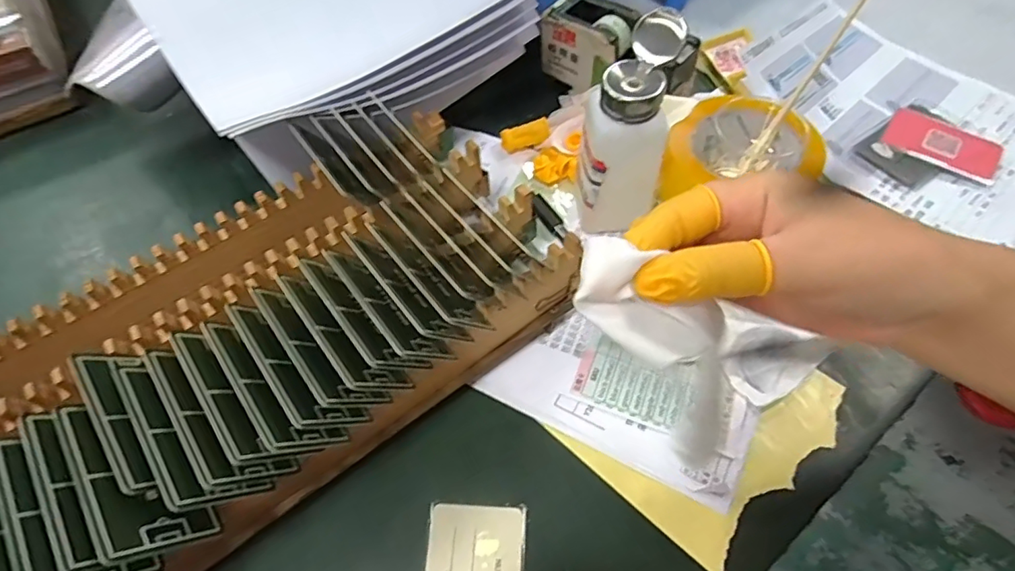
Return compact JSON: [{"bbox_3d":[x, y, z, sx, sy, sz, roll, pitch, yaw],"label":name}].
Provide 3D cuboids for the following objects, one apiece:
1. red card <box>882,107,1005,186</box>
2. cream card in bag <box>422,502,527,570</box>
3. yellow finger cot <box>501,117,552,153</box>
[{"bbox_3d":[0.373,-0.122,0.457,0.085,0.005,0.060,33,67,19],"label":"red card"},{"bbox_3d":[-0.020,0.165,0.300,0.057,0.005,0.081,1,57,2],"label":"cream card in bag"},{"bbox_3d":[0.016,-0.133,0.475,0.044,0.018,0.012,-16,56,14],"label":"yellow finger cot"}]

